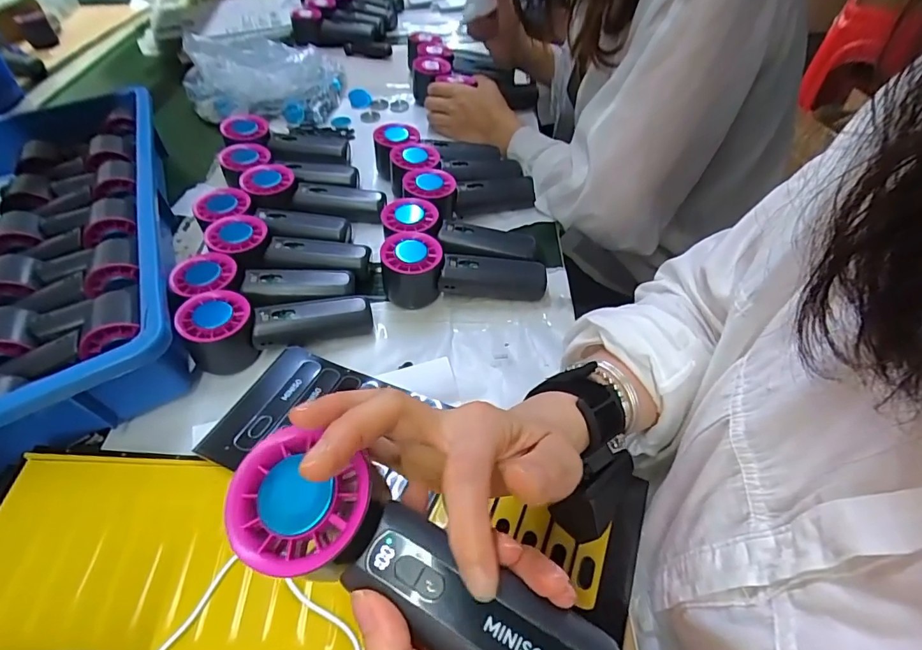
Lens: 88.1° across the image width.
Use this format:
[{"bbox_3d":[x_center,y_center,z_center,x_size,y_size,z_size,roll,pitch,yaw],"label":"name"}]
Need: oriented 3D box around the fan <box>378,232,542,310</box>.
[{"bbox_3d":[0.001,-0.055,0.468,0.157,0.059,0.054,-5,48,0],"label":"fan"}]

